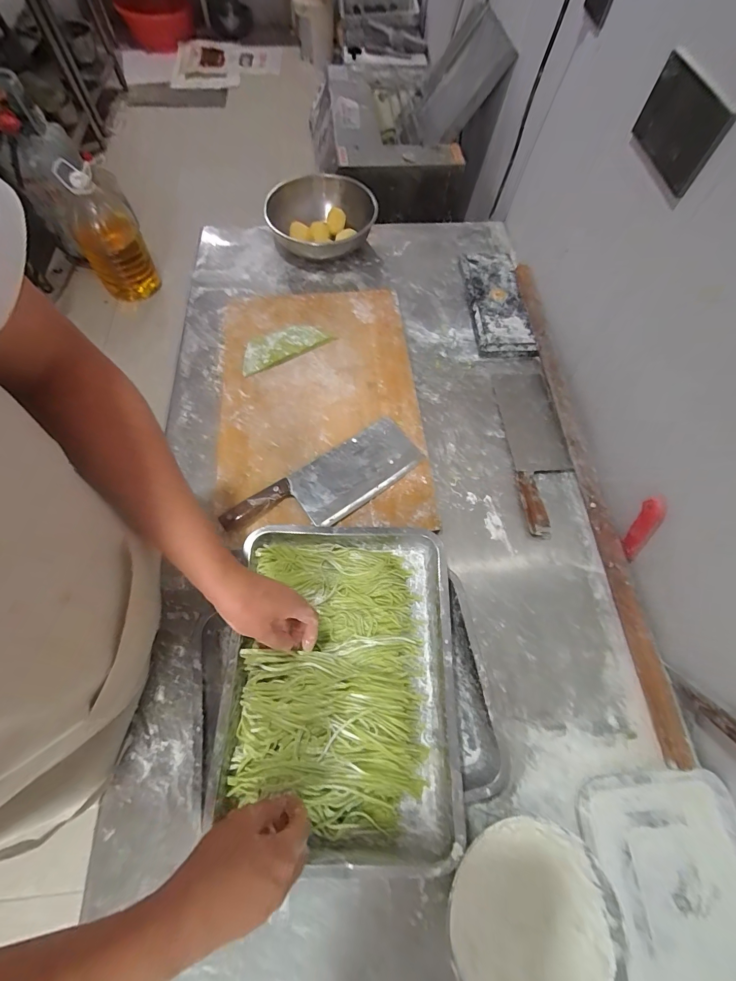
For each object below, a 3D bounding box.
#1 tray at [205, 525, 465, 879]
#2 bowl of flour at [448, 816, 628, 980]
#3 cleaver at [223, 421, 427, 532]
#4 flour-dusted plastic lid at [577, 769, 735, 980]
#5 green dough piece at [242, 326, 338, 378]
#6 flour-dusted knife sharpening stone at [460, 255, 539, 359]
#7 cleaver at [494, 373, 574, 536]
[{"bbox_3d":[-0.036,0.237,0.492,0.285,0.050,0.375,2,66,-3],"label":"tray"},{"bbox_3d":[0.180,0.473,0.427,0.173,0.068,0.174,1,66,-3],"label":"bowl of flour"},{"bbox_3d":[-0.062,-0.009,0.630,0.332,0.025,0.110,-35,73,-17],"label":"cleaver"},{"bbox_3d":[0.384,0.524,0.447,0.215,0.031,0.317,-4,66,-5],"label":"flour-dusted plastic lid"},{"bbox_3d":[-0.170,-0.293,0.763,0.188,0.020,0.085,-28,71,-14],"label":"green dough piece"},{"bbox_3d":[0.284,-0.425,0.846,0.118,0.034,0.292,-1,66,-4],"label":"flour-dusted knife sharpening stone"},{"bbox_3d":[0.313,-0.090,0.700,0.105,0.027,0.351,-1,66,-4],"label":"cleaver"}]

